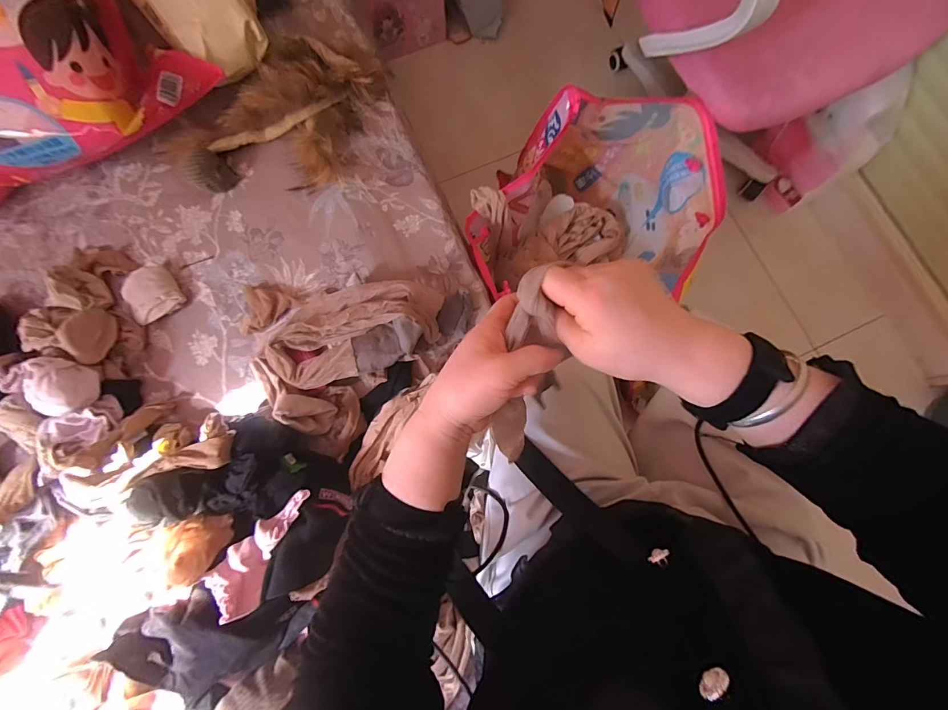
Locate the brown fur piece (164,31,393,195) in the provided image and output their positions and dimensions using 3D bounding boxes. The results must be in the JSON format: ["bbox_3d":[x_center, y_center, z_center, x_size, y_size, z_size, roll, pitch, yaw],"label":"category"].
[{"bbox_3d":[-0.269,-0.366,0.617,0.198,0.073,0.343,39,81,6],"label":"brown fur piece"}]

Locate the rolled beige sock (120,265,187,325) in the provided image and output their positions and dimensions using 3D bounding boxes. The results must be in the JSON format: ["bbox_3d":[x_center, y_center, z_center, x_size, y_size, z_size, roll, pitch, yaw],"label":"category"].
[{"bbox_3d":[-0.458,-0.087,0.576,0.064,0.034,0.071,-32,81,-7],"label":"rolled beige sock"}]

